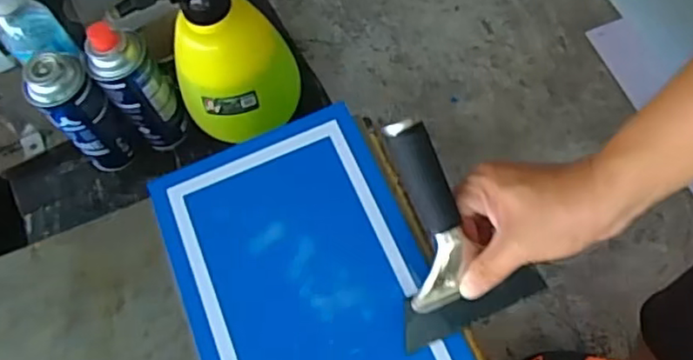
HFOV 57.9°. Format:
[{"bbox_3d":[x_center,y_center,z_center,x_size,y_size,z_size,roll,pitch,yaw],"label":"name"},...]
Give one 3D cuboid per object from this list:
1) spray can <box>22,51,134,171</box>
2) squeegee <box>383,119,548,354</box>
[{"bbox_3d":[-0.302,-0.074,0.725,0.066,0.174,0.053,-31,66,-10],"label":"spray can"},{"bbox_3d":[0.079,0.040,0.456,0.099,0.038,0.177,-18,108,-8],"label":"squeegee"}]

